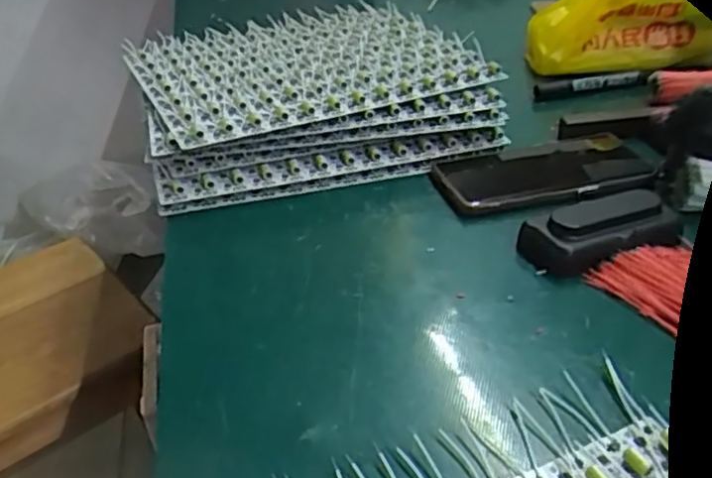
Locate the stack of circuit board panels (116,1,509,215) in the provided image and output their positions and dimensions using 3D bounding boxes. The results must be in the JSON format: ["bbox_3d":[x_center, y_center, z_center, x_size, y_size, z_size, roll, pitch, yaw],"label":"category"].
[{"bbox_3d":[-0.047,-0.142,0.638,0.306,0.061,0.292,-13,36,-14],"label":"stack of circuit board panels"}]

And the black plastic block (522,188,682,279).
[{"bbox_3d":[0.166,-0.007,0.443,0.106,0.026,0.049,-13,36,-13],"label":"black plastic block"}]

